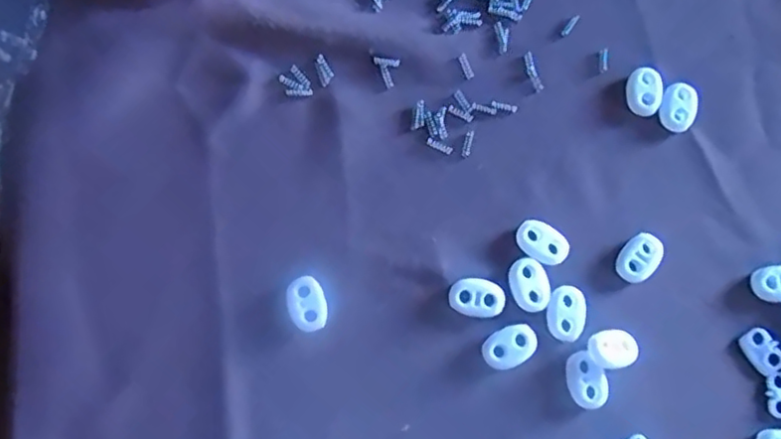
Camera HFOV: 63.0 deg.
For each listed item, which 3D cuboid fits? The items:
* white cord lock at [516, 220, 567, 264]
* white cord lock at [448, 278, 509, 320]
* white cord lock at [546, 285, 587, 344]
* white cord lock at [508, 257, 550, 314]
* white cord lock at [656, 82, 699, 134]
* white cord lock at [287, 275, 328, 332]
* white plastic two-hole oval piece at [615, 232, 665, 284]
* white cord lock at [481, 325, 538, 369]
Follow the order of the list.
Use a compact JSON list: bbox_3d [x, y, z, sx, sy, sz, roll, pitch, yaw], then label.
[{"bbox_3d":[0.064,0.010,0.271,0.022,0.005,0.015,41,79,6],"label":"white cord lock"},{"bbox_3d":[0.036,0.033,0.264,0.023,0.005,0.015,8,77,-1],"label":"white cord lock"},{"bbox_3d":[0.073,0.039,0.263,0.017,0.004,0.022,1,77,-3],"label":"white cord lock"},{"bbox_3d":[0.058,0.027,0.264,0.015,0.004,0.022,-9,78,-5],"label":"white cord lock"},{"bbox_3d":[0.129,-0.049,0.286,0.015,0.009,0.020,26,77,3],"label":"white cord lock"},{"bbox_3d":[-0.034,0.035,0.261,0.015,0.005,0.022,-16,79,-6],"label":"white cord lock"},{"bbox_3d":[0.105,0.016,0.271,0.016,0.007,0.021,44,79,7],"label":"white plastic two-hole oval piece"},{"bbox_3d":[0.049,0.052,0.260,0.022,0.006,0.015,-25,80,-8],"label":"white cord lock"}]

